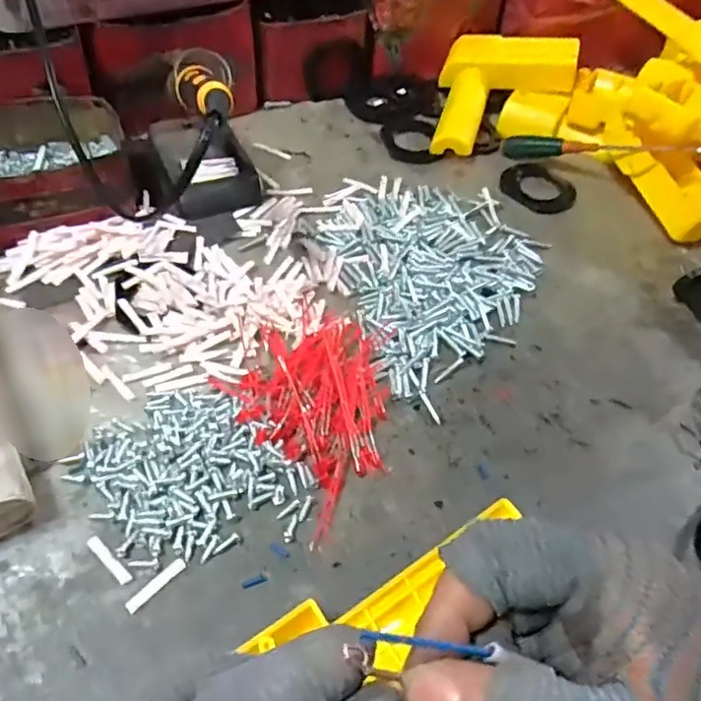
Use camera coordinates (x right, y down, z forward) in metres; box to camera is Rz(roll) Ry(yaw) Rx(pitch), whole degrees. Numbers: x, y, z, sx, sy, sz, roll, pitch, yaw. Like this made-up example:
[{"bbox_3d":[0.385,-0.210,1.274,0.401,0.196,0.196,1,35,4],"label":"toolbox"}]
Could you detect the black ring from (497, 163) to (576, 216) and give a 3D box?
[{"bbox_3d":[0.146,-0.130,0.488,0.059,0.005,0.059,3,51,-4],"label":"black ring"}]

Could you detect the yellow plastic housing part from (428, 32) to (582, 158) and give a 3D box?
[{"bbox_3d":[0.126,-0.213,0.519,0.110,0.054,0.138,15,51,6],"label":"yellow plastic housing part"}]

